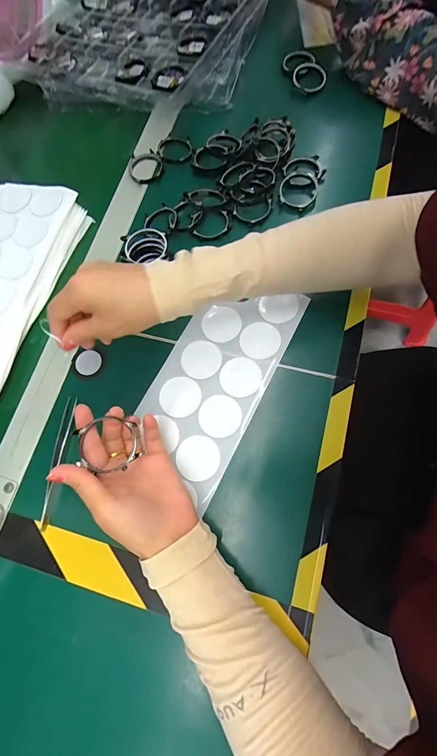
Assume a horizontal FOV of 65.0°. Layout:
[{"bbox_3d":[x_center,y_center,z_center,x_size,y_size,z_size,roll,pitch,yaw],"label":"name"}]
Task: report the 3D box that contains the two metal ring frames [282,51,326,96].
[{"bbox_3d":[0.117,-0.427,0.472,0.043,0.015,0.080,-26,70,-2],"label":"two metal ring frames"}]

